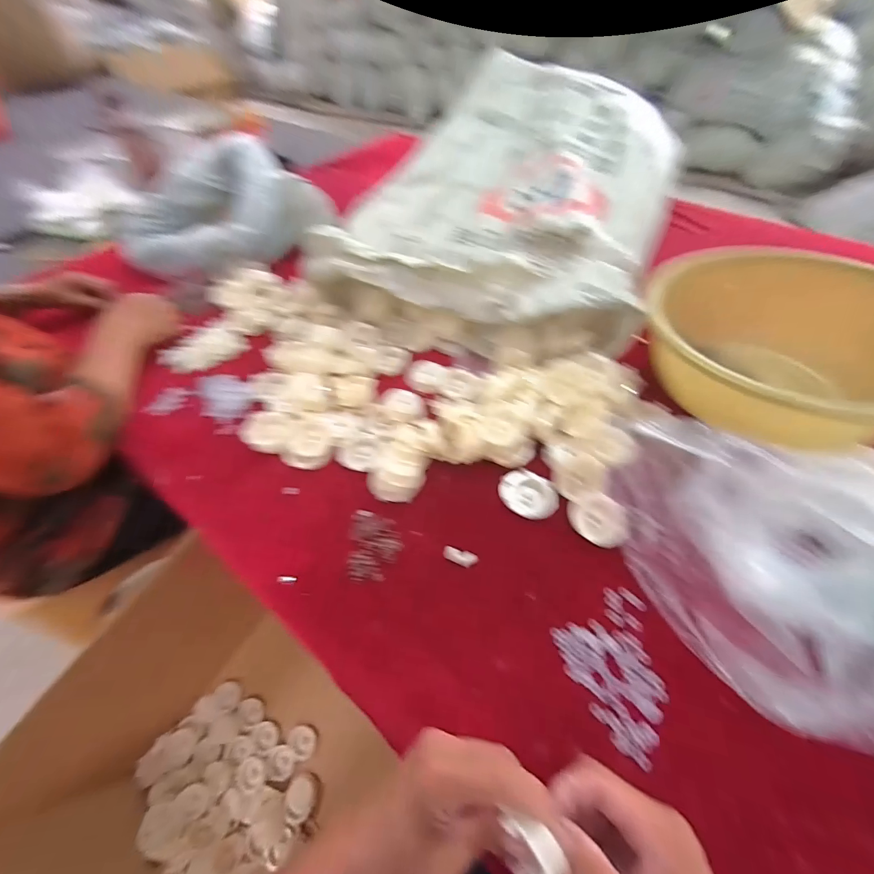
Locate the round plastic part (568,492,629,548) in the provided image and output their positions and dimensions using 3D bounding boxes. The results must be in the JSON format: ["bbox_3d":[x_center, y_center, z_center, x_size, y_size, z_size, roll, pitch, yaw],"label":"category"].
[{"bbox_3d":[0.190,0.094,0.457,0.066,0.016,0.061,0,52,0],"label":"round plastic part"}]

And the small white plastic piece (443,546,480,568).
[{"bbox_3d":[0.027,0.137,0.446,0.039,0.010,0.016,15,53,12],"label":"small white plastic piece"}]

